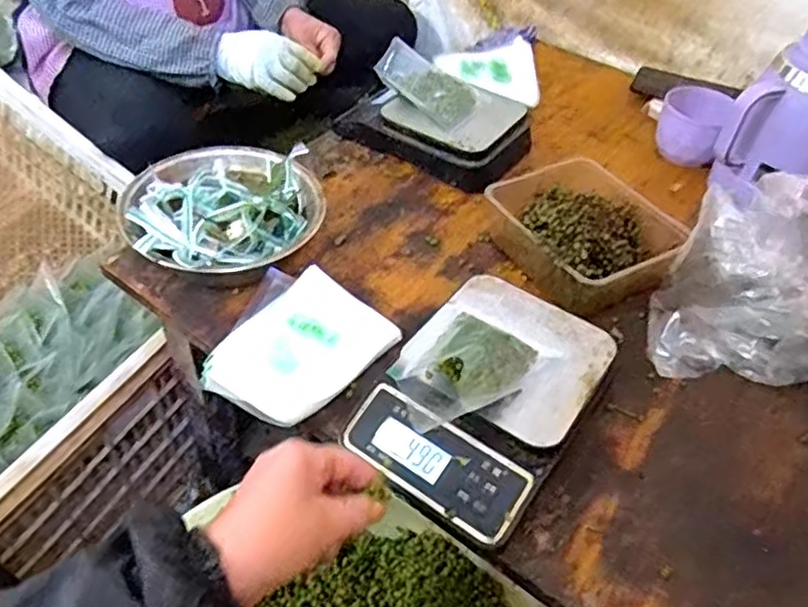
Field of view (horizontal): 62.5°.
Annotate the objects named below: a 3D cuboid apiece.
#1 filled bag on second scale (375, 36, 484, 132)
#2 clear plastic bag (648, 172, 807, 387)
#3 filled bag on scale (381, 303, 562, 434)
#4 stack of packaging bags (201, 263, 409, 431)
[{"bbox_3d":[0.030,-0.269,0.829,0.134,0.036,0.066,38,81,17],"label":"filled bag on second scale"},{"bbox_3d":[0.285,0.007,0.528,0.099,0.182,0.220,-20,50,-23],"label":"clear plastic bag"},{"bbox_3d":[0.046,0.045,0.517,0.094,0.054,0.133,29,50,23],"label":"filled bag on scale"},{"bbox_3d":[-0.101,0.033,0.593,0.136,0.019,0.155,34,52,26],"label":"stack of packaging bags"}]

